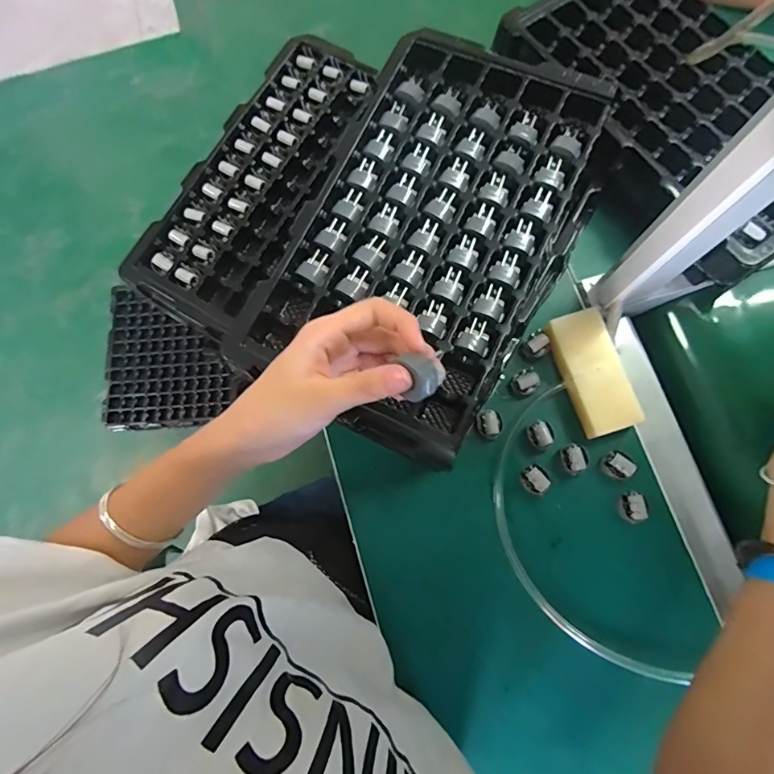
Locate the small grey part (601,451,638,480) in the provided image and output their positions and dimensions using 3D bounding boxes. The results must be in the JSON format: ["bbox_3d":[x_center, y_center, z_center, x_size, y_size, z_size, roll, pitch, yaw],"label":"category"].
[{"bbox_3d":[0.219,0.073,0.424,0.026,0.017,0.026,32,80,9],"label":"small grey part"}]

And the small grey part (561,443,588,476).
[{"bbox_3d":[0.179,0.069,0.432,0.022,0.013,0.028,-10,76,0],"label":"small grey part"}]

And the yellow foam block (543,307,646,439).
[{"bbox_3d":[0.199,-0.013,0.441,0.053,0.023,0.117,-19,77,-2],"label":"yellow foam block"}]

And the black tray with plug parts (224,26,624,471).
[{"bbox_3d":[0.037,-0.132,0.384,0.216,0.035,0.345,27,79,8],"label":"black tray with plug parts"}]

